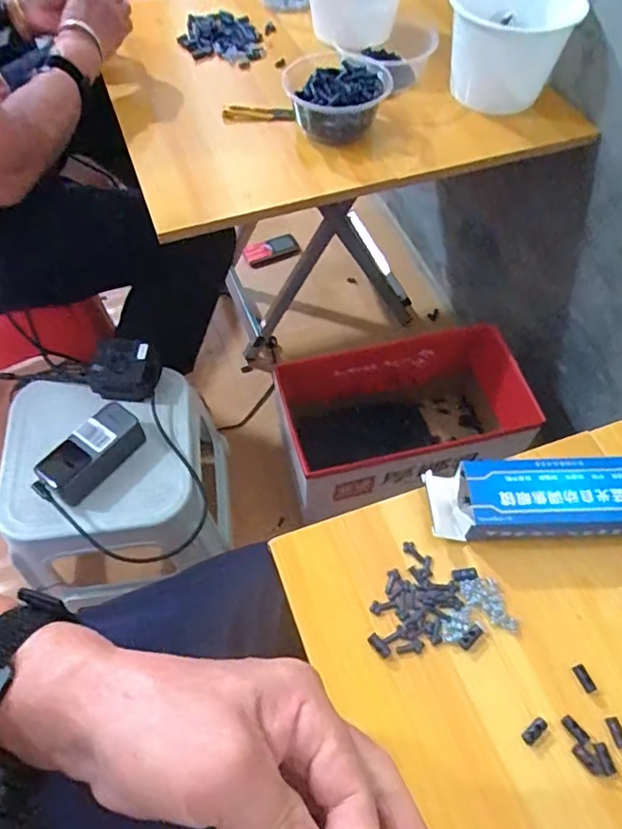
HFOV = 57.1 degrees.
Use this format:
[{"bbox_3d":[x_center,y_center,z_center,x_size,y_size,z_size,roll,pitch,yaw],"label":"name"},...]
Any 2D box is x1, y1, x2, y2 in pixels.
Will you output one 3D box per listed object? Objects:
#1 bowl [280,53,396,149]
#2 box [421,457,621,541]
[{"bbox_3d":[0.031,-0.408,0.742,0.134,0.062,0.123,-2,58,-2],"label":"bowl"},{"bbox_3d":[0.183,0.066,0.449,0.176,0.034,0.059,1,58,0],"label":"box"}]

